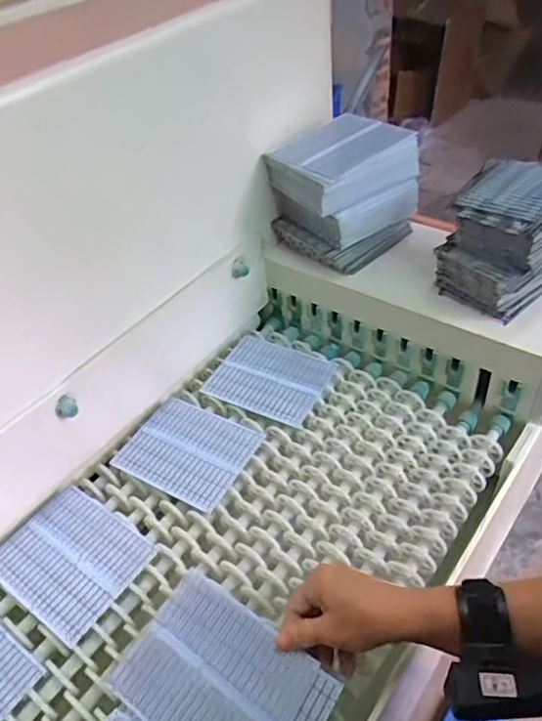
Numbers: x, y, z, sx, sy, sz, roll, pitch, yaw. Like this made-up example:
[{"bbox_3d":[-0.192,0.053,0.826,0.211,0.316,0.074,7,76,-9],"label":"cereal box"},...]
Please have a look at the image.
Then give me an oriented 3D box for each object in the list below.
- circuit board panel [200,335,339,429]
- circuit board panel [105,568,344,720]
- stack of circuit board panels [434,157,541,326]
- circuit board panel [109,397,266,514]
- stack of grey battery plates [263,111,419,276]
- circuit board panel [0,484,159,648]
[{"bbox_3d":[-0.002,0.021,0.777,0.147,0.007,0.124,18,48,24],"label":"circuit board panel"},{"bbox_3d":[-0.042,0.274,0.486,0.171,0.007,0.119,26,63,28],"label":"circuit board panel"},{"bbox_3d":[0.278,-0.142,0.677,0.132,0.135,0.120,-35,50,-27],"label":"stack of circuit board panels"},{"bbox_3d":[-0.099,0.106,0.697,0.143,0.009,0.123,19,49,25],"label":"circuit board panel"},{"bbox_3d":[0.098,-0.222,0.774,0.162,0.153,0.127,-30,48,-23],"label":"stack of grey battery plates"},{"bbox_3d":[-0.212,0.205,0.607,0.147,0.010,0.121,24,51,28],"label":"circuit board panel"}]

